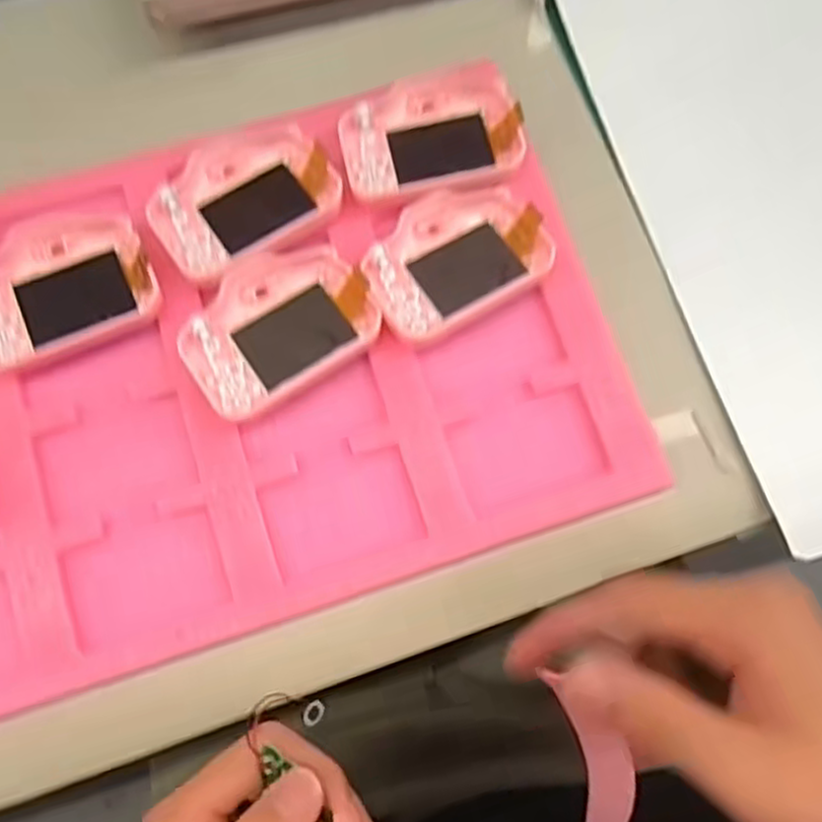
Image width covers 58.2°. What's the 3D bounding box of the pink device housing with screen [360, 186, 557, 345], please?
[{"bbox_3d":[0.019,-0.070,0.342,0.082,0.018,0.060,-33,79,-10],"label":"pink device housing with screen"}]

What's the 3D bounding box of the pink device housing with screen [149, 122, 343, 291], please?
[{"bbox_3d":[-0.080,-0.100,0.345,0.082,0.016,0.062,-34,79,-10],"label":"pink device housing with screen"}]

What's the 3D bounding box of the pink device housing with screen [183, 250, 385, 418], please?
[{"bbox_3d":[-0.060,-0.038,0.331,0.083,0.017,0.057,-35,79,-10],"label":"pink device housing with screen"}]

